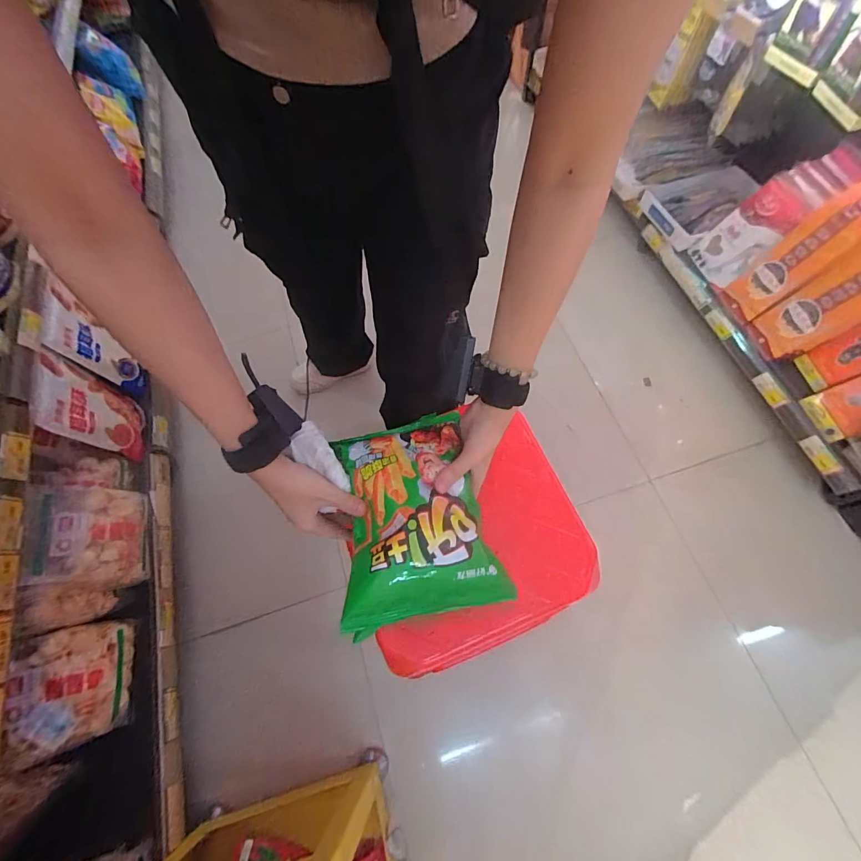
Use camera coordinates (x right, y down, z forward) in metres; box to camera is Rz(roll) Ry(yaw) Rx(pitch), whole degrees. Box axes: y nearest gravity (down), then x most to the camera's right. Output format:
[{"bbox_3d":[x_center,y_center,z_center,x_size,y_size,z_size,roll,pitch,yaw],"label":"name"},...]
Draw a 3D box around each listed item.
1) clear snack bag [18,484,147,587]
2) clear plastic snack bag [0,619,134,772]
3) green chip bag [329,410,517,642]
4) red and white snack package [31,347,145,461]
[{"bbox_3d":[-0.641,0.202,0.748,0.065,0.174,0.191,-37,62,30],"label":"clear snack bag"},{"bbox_3d":[-0.624,0.444,0.688,0.080,0.145,0.182,-29,62,30],"label":"clear plastic snack bag"},{"bbox_3d":[-0.021,0.076,0.380,0.136,0.055,0.191,-13,67,-3],"label":"green chip bag"},{"bbox_3d":[-0.704,-0.051,0.827,0.048,0.216,0.175,-21,68,-7],"label":"red and white snack package"}]

